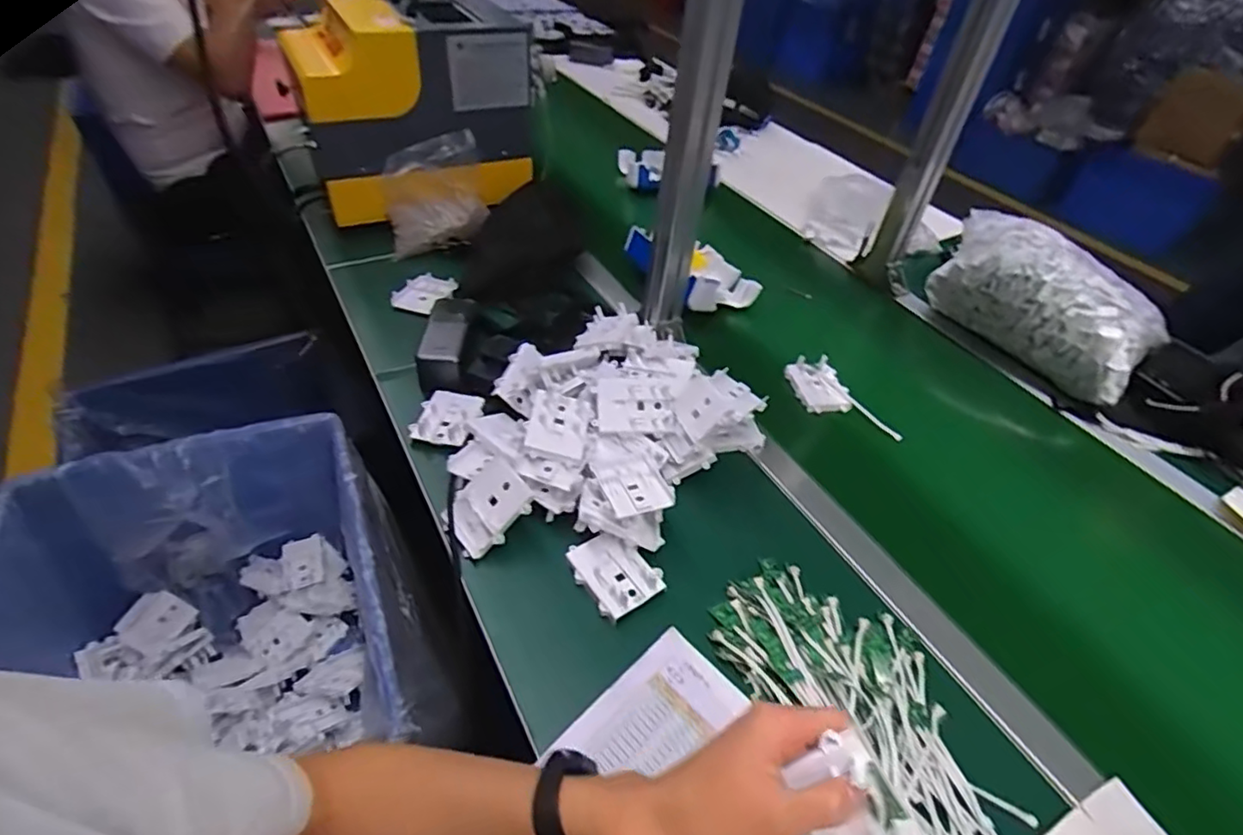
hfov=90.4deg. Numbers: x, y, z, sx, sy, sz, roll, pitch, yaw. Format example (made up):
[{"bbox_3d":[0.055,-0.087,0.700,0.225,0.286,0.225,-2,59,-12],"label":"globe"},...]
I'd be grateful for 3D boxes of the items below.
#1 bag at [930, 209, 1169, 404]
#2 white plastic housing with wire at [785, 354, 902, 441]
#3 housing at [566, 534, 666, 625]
[{"bbox_3d":[0.611,-0.176,0.903,0.155,0.126,0.314,-28,54,-31],"label":"bag"},{"bbox_3d":[0.282,-0.022,0.807,0.072,0.026,0.160,-20,50,-25],"label":"white plastic housing with wire"},{"bbox_3d":[-0.008,0.146,0.584,0.065,0.014,0.082,-25,52,-29],"label":"housing"}]

